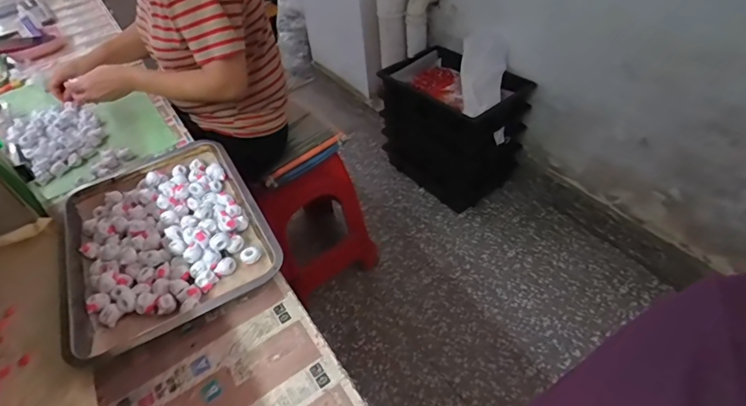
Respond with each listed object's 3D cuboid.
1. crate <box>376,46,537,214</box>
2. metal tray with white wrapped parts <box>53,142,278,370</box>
[{"bbox_3d":[0.240,-0.219,1.393,0.243,0.459,0.407,-31,50,-23],"label":"crate"},{"bbox_3d":[-0.298,0.044,0.601,0.255,0.041,0.338,-25,48,-18],"label":"metal tray with white wrapped parts"}]

